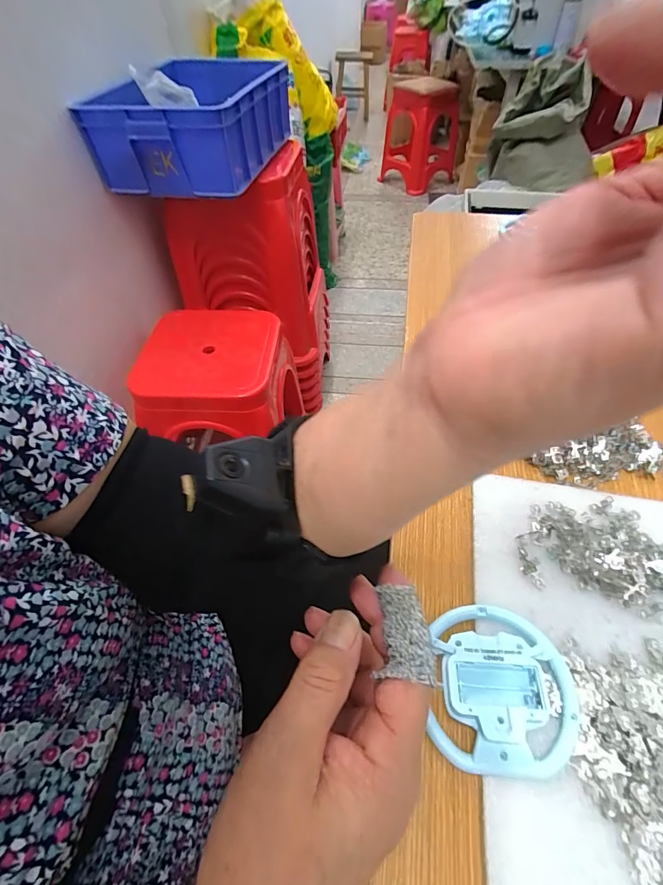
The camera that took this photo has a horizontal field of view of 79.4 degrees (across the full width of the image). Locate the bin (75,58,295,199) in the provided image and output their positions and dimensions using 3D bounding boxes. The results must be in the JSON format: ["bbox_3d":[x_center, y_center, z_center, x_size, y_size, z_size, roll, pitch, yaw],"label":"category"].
[{"bbox_3d":[-0.297,-0.766,0.944,0.297,0.156,0.515,7,52,7],"label":"bin"}]

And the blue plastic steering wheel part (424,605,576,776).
[{"bbox_3d":[0.115,0.161,0.267,0.090,0.021,0.097,5,53,8],"label":"blue plastic steering wheel part"}]

